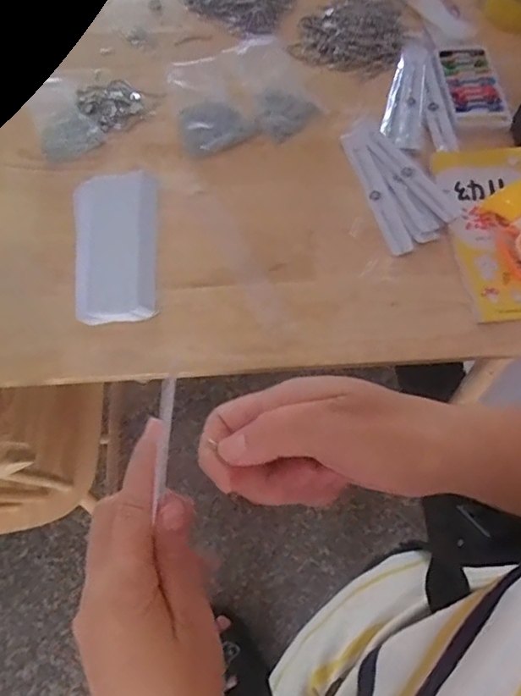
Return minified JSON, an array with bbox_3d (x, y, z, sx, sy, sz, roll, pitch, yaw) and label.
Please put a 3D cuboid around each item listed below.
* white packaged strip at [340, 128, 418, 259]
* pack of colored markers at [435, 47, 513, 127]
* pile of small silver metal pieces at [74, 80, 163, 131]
[{"bbox_3d":[0.153,-0.212,0.743,0.032,0.009,0.203,-15,68,-9],"label":"white packaged strip"},{"bbox_3d":[0.311,-0.386,0.820,0.077,0.011,0.150,-4,67,-4],"label":"pack of colored markers"},{"bbox_3d":[-0.211,-0.352,0.801,0.106,0.016,0.093,28,69,10],"label":"pile of small silver metal pieces"}]

